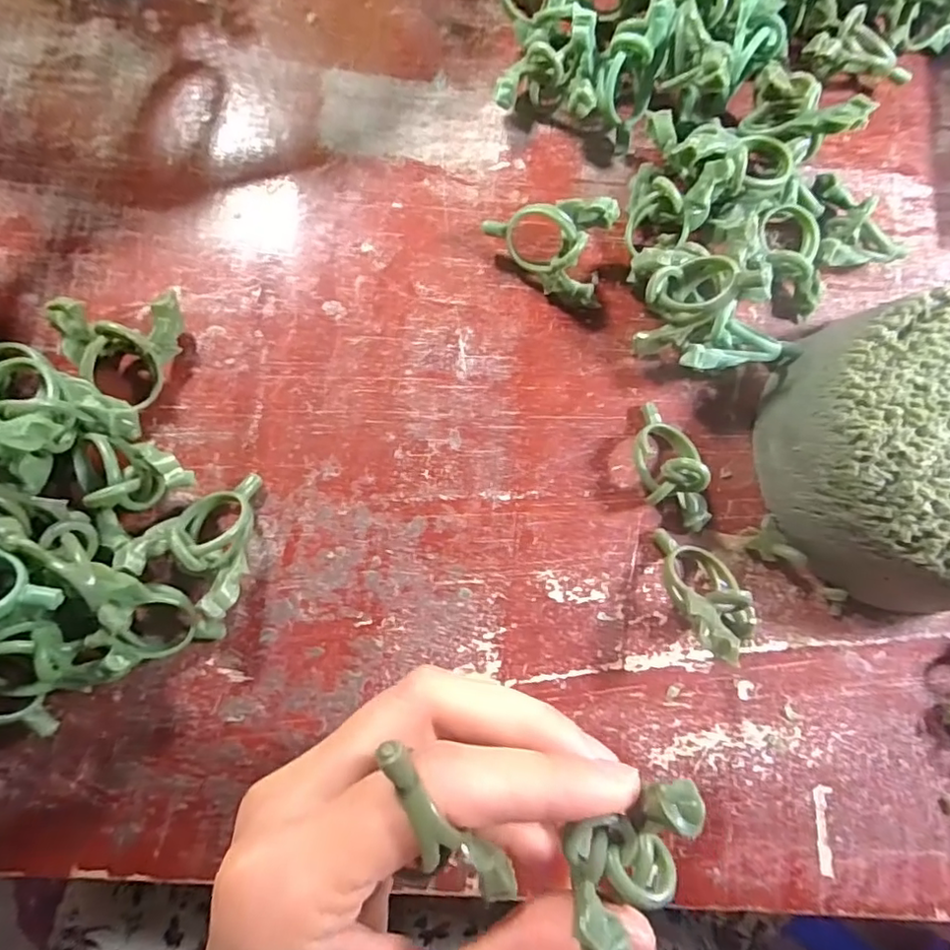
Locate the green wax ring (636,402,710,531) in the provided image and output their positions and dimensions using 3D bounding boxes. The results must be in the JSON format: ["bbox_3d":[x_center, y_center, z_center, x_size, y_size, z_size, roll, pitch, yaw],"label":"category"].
[{"bbox_3d":[0.069,-0.003,0.199,0.022,0.022,0.047,-20,85,-8],"label":"green wax ring"}]

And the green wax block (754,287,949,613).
[{"bbox_3d":[0.159,-0.007,0.195,0.102,0.046,0.102,-10,83,-7],"label":"green wax block"}]

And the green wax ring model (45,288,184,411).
[{"bbox_3d":[-0.117,-0.045,0.186,0.032,0.023,0.037,18,81,-3],"label":"green wax ring model"}]

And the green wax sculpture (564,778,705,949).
[{"bbox_3d":[0.035,0.079,0.114,0.033,0.021,0.019,-33,86,-9],"label":"green wax sculpture"}]

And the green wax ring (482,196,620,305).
[{"bbox_3d":[0.026,-0.085,0.207,0.043,0.021,0.032,16,81,-3],"label":"green wax ring"}]

